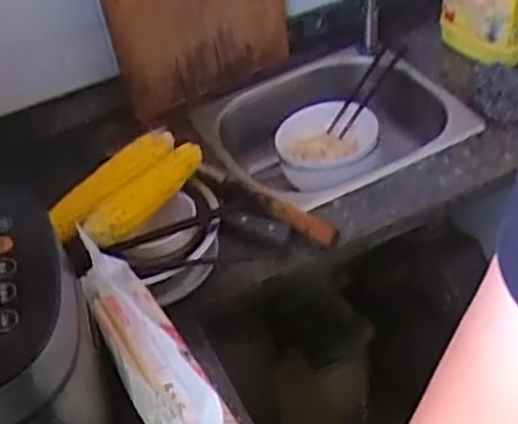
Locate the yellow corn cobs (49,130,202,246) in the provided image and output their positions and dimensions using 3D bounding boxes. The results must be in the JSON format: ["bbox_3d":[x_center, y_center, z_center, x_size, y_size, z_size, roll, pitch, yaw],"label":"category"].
[{"bbox_3d":[-0.152,-0.031,0.870,0.094,0.038,0.202,18,49,25],"label":"yellow corn cobs"}]

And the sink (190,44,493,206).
[{"bbox_3d":[0.119,-0.112,1.154,0.338,0.135,0.332,-27,47,-19],"label":"sink"}]

